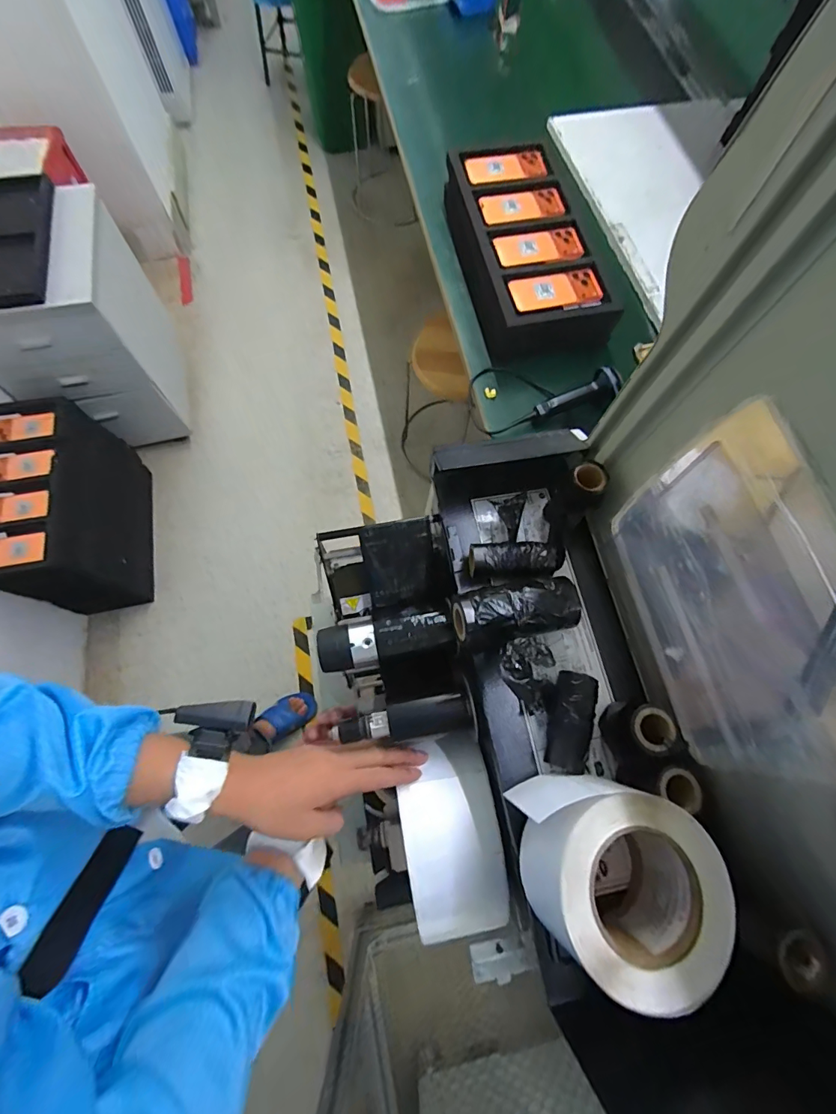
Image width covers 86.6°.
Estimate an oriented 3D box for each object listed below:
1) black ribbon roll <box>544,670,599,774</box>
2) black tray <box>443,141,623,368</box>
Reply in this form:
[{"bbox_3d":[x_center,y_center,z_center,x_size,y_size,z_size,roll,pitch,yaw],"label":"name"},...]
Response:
[{"bbox_3d":[0.136,0.145,0.393,0.035,0.028,0.081,17,72,5],"label":"black ribbon roll"},{"bbox_3d":[0.208,-0.618,0.900,0.231,0.108,0.473,-11,71,-4],"label":"black tray"}]

